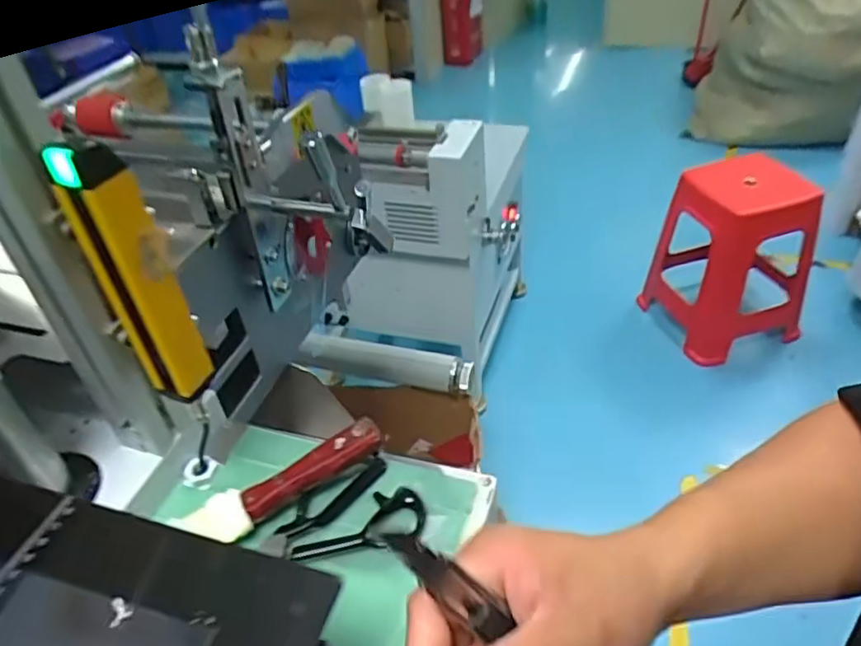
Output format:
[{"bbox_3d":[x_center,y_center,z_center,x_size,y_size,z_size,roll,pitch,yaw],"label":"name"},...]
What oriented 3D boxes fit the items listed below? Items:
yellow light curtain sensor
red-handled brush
[{"bbox_3d":[-0.181,-0.027,0.399,0.031,0.182,0.031,17,45,24],"label":"yellow light curtain sensor"},{"bbox_3d":[-0.111,0.119,0.484,0.170,0.025,0.034,-23,43,-20],"label":"red-handled brush"}]

